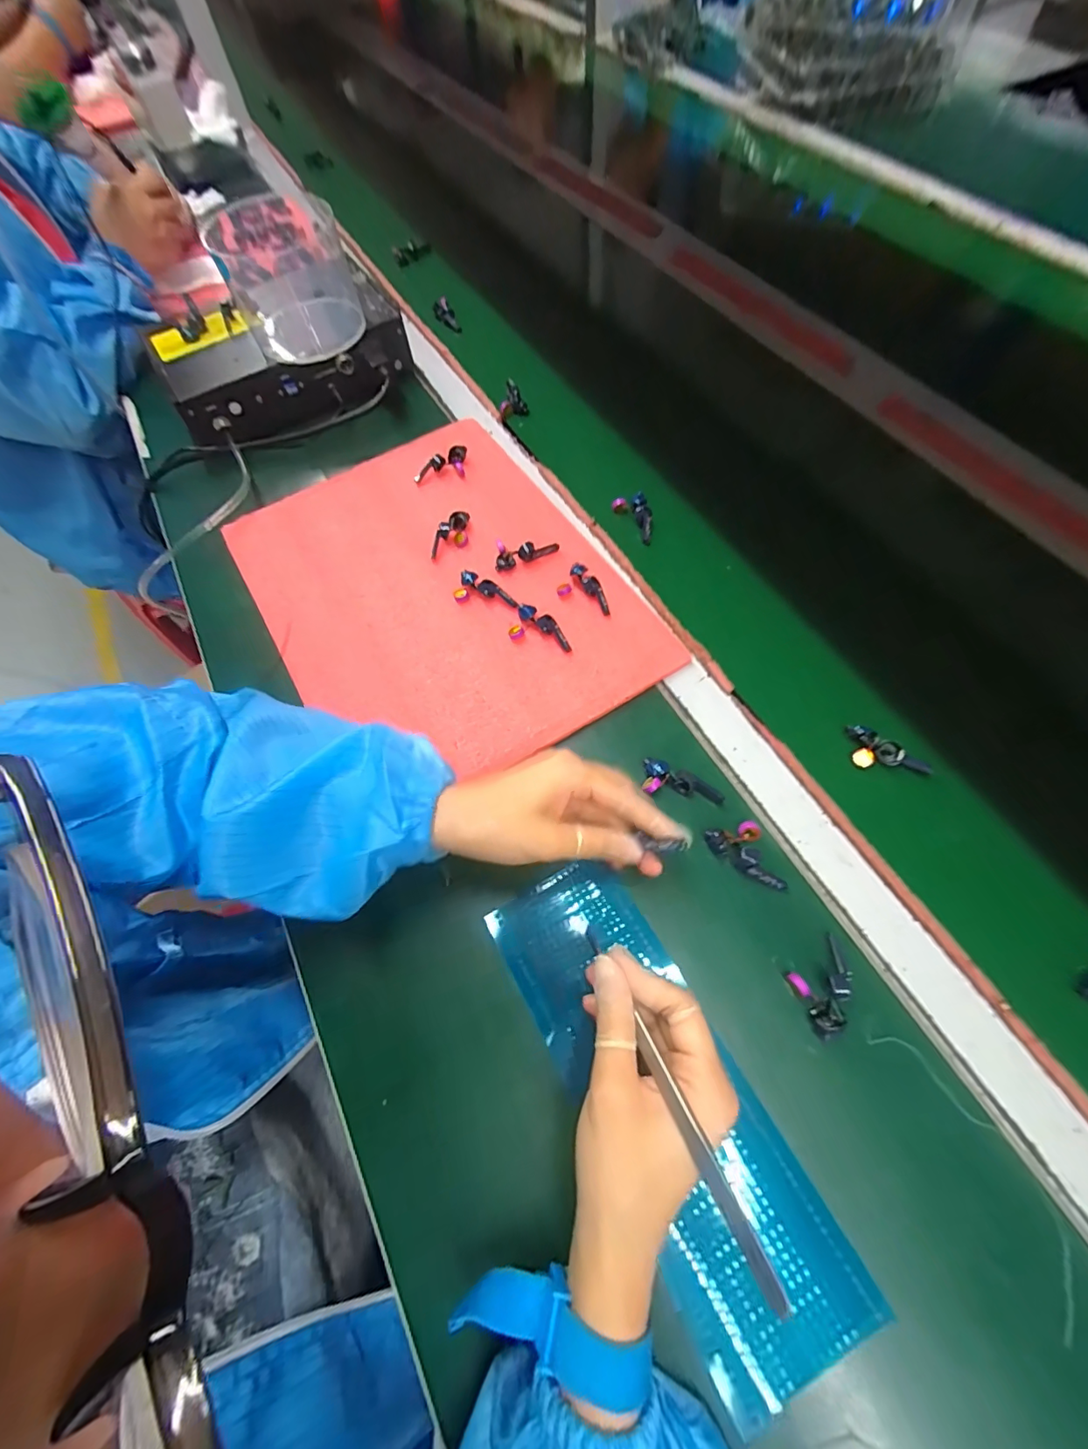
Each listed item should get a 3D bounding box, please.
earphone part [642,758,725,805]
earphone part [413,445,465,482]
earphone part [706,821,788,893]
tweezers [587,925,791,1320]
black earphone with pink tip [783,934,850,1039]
[{"bbox_3d":[0.093,0.039,0.333,0.053,0.012,0.024,9,67,7],"label":"earphone part"},{"bbox_3d":[-0.096,-0.241,0.463,0.051,0.011,0.031,-13,65,-5],"label":"earphone part"},{"bbox_3d":[0.125,0.084,0.310,0.034,0.015,0.045,-19,67,-5],"label":"earphone part"},{"bbox_3d":[0.053,0.160,0.235,0.008,0.006,0.163,-22,31,-9],"label":"tweezers"},{"bbox_3d":[0.160,0.147,0.277,0.038,0.013,0.040,-25,67,-7],"label":"black earphone with pink tip"}]

